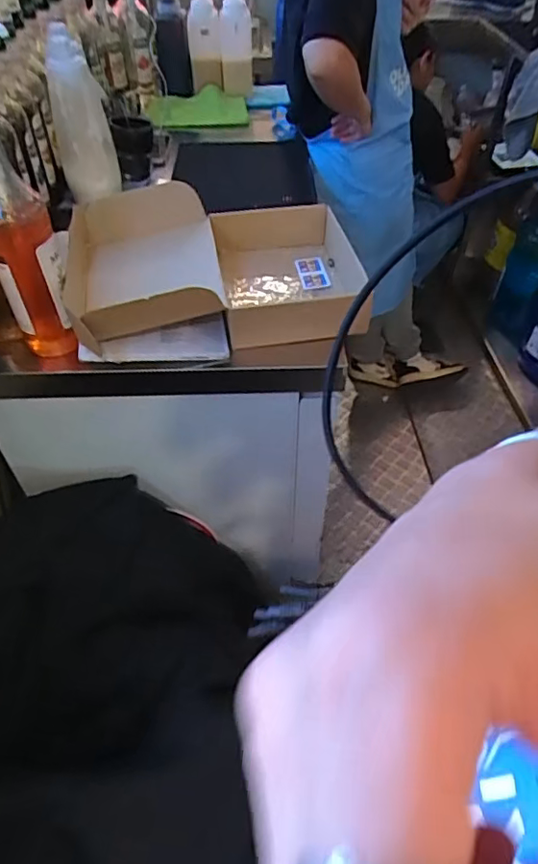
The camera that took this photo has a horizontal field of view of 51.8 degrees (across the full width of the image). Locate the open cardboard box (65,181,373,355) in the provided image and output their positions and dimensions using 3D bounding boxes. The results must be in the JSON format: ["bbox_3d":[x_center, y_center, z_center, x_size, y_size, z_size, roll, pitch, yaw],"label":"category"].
[{"bbox_3d":[-0.089,-0.240,0.848,0.433,0.156,0.287,-11,49,-9],"label":"open cardboard box"}]

